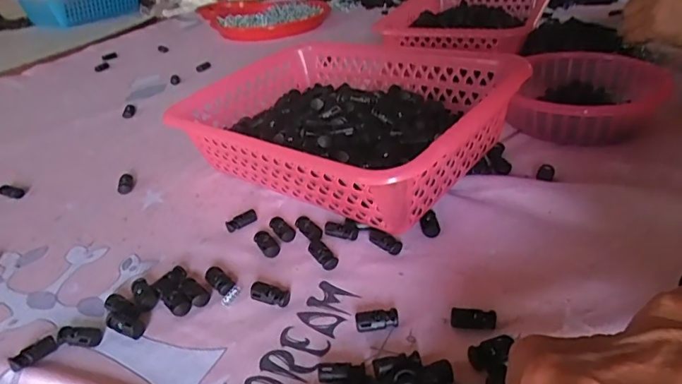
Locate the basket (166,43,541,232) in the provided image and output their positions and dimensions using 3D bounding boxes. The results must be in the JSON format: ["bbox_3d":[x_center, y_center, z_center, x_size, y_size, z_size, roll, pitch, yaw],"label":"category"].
[{"bbox_3d":[-0.004,-0.065,0.497,0.298,0.099,0.206,21,40,36],"label":"basket"}]

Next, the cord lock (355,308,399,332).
[{"bbox_3d":[0.023,0.083,0.331,0.028,0.008,0.014,-7,31,-4],"label":"cord lock"}]

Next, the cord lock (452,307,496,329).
[{"bbox_3d":[0.084,0.080,0.323,0.027,0.006,0.013,4,33,15],"label":"cord lock"}]

